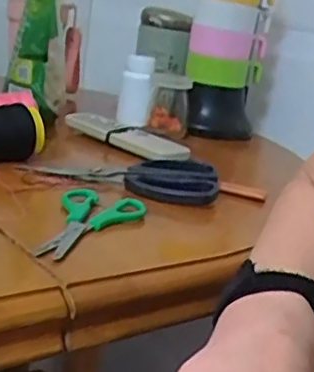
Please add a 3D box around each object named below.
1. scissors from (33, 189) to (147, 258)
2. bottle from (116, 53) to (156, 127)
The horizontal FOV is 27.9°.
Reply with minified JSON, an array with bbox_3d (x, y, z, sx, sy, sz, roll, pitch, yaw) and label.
[{"bbox_3d":[-0.042,0.025,0.443,0.062,0.012,0.114,8,16,0],"label":"scissors"},{"bbox_3d":[-0.025,-0.114,0.757,0.038,0.083,0.032,8,16,2],"label":"bottle"}]

